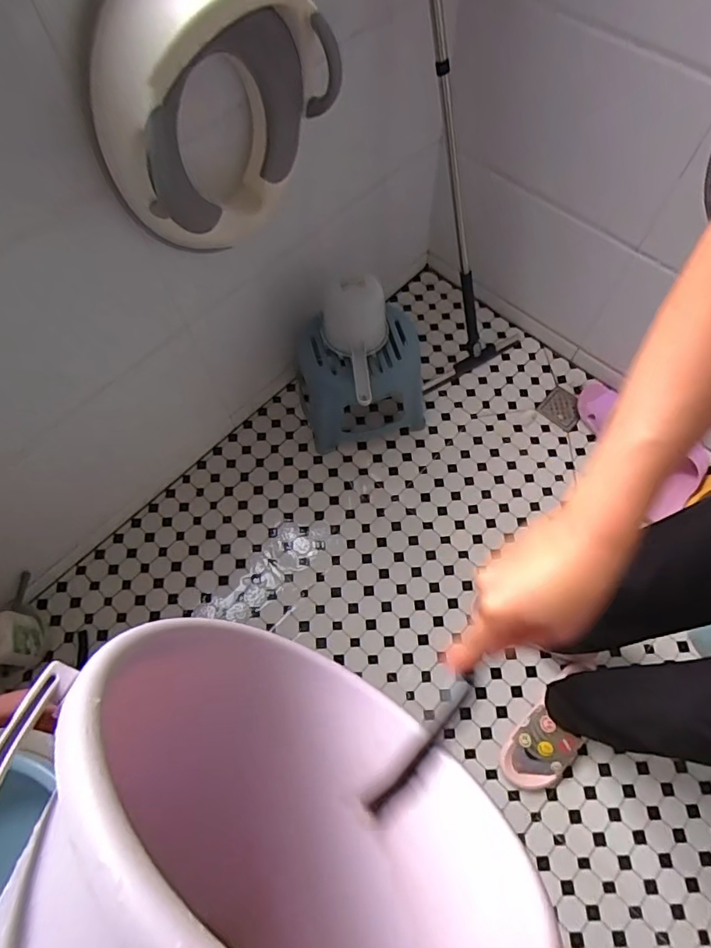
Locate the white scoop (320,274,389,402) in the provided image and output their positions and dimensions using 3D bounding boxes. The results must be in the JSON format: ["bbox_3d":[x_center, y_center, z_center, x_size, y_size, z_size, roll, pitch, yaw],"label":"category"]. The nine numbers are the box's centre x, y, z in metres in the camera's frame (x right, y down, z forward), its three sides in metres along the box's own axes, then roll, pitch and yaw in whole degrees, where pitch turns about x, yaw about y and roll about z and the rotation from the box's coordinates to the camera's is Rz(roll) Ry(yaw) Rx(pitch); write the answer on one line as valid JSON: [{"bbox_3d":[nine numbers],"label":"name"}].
[{"bbox_3d":[0.000,-0.272,1.034,0.129,0.140,0.244,1,66,2],"label":"white scoop"}]

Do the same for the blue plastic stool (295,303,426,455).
[{"bbox_3d":[0.015,-0.226,1.199,0.278,0.235,0.229,-9,66,-3],"label":"blue plastic stool"}]

